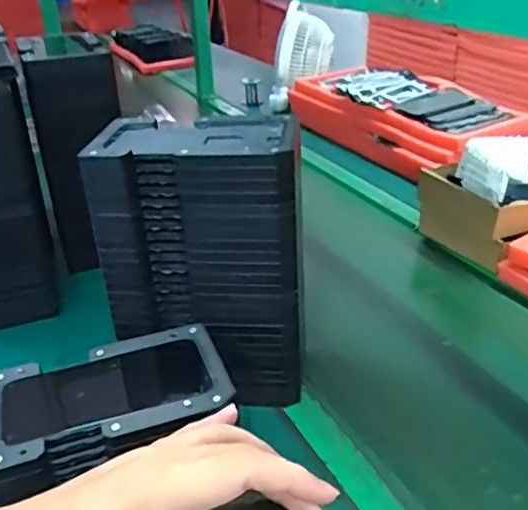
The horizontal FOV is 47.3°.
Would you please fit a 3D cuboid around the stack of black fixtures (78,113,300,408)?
[{"bbox_3d":[-0.060,0.016,0.626,0.189,0.286,0.108,-2,29,1],"label":"stack of black fixtures"}]

